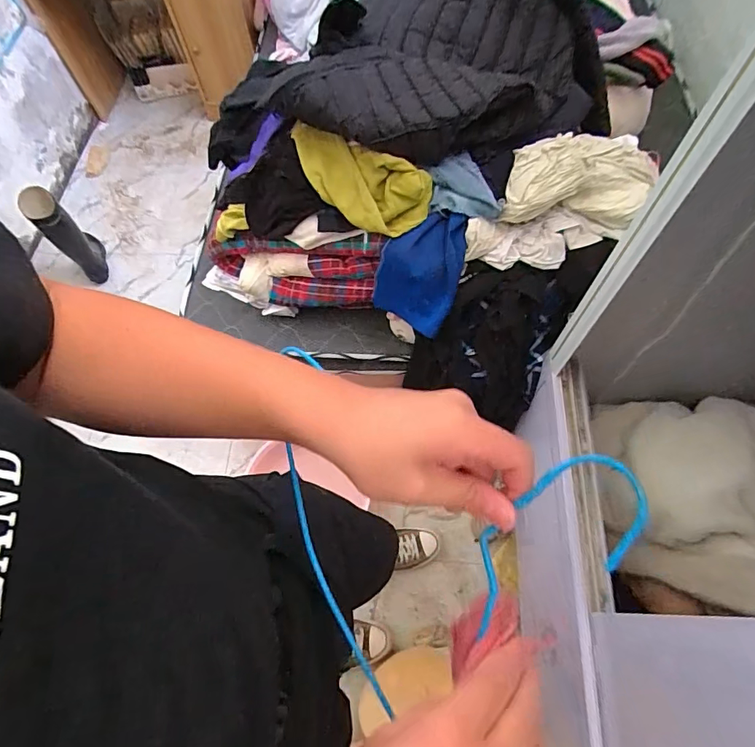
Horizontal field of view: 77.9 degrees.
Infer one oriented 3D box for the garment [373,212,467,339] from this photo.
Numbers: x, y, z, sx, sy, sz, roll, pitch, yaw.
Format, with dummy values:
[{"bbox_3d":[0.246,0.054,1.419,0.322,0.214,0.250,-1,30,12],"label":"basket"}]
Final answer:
[{"bbox_3d":[0.091,-0.224,1.021,0.173,0.257,0.031,20,29,6],"label":"garment"}]

